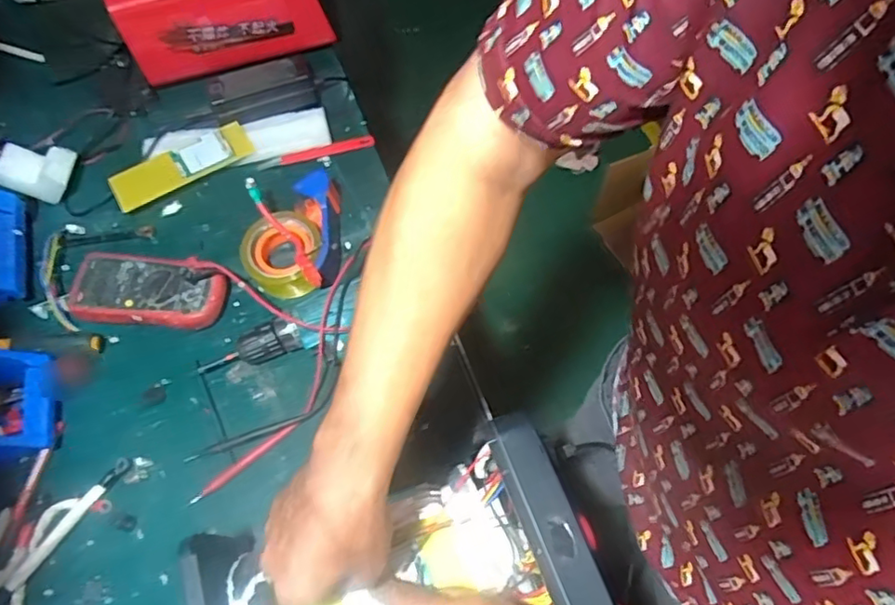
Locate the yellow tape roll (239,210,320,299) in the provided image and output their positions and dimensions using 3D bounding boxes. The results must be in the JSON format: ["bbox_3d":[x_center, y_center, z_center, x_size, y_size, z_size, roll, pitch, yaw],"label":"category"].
[{"bbox_3d":[-0.206,-0.058,0.750,0.095,0.057,0.092,-1,62,1],"label":"yellow tape roll"}]

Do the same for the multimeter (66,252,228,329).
[{"bbox_3d":[-0.363,-0.013,0.738,0.180,0.044,0.088,5,63,4],"label":"multimeter"}]

